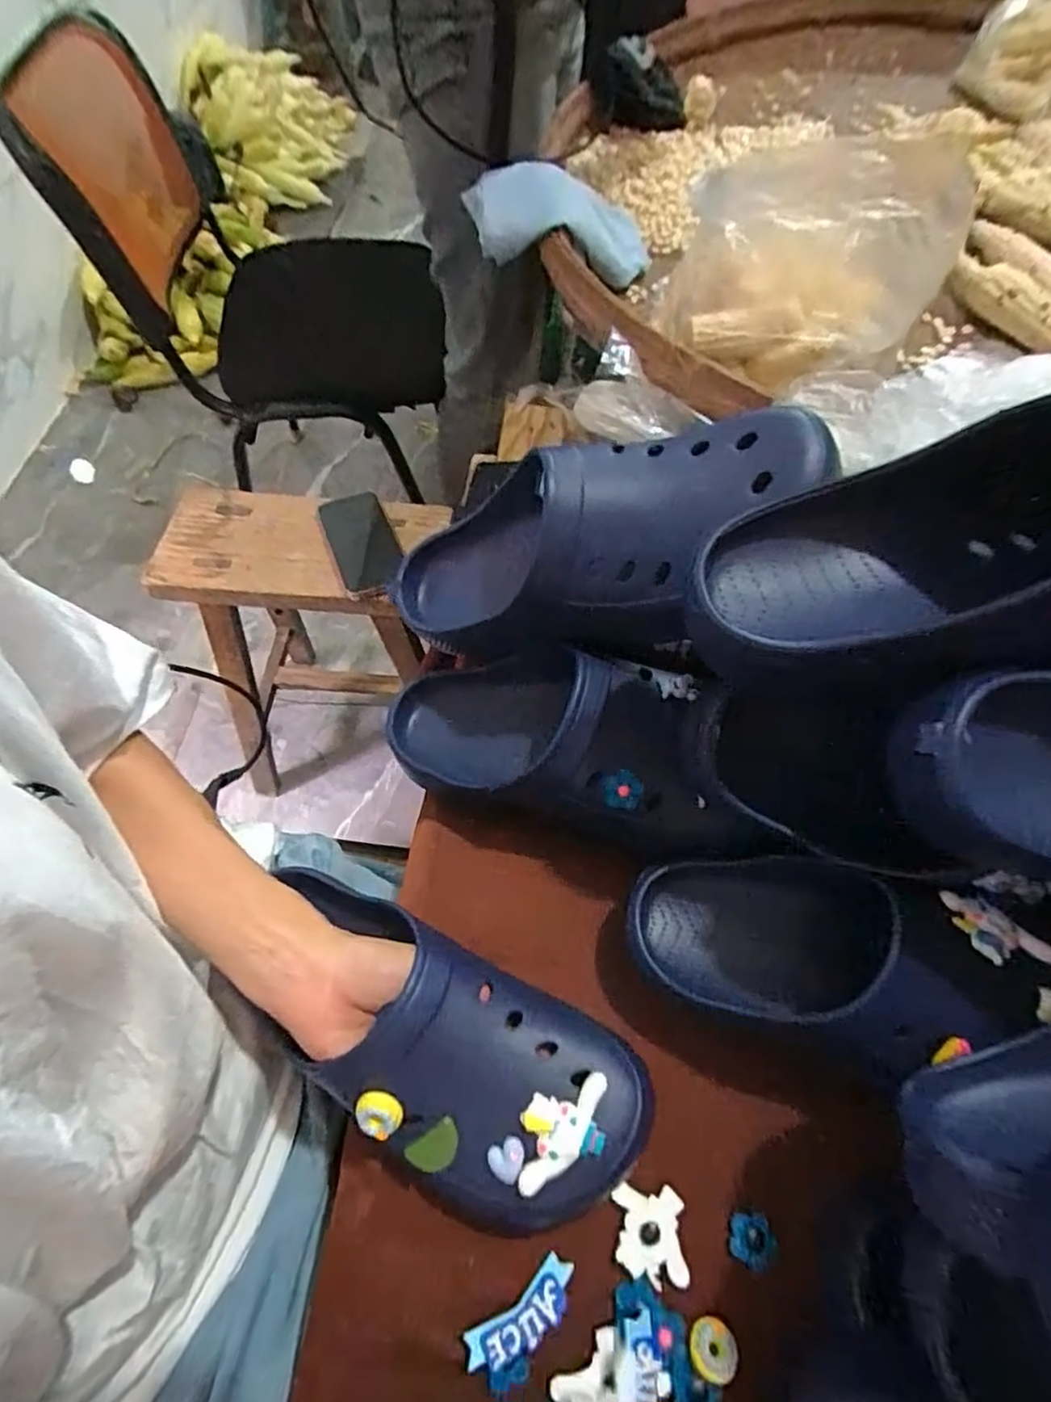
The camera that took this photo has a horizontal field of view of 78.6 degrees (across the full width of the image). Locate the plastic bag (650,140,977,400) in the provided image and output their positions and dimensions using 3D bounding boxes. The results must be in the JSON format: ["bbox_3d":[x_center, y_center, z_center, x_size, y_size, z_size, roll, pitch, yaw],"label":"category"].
[{"bbox_3d":[0.236,-0.391,0.563,0.240,0.151,0.138,23,63,12],"label":"plastic bag"}]

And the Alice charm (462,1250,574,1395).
[{"bbox_3d":[0.001,0.320,0.328,0.059,0.015,0.030,-33,66,-17],"label":"Alice charm"}]

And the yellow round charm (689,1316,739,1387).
[{"bbox_3d":[0.097,0.333,0.330,0.024,0.005,0.024,8,39,-6],"label":"yellow round charm"}]

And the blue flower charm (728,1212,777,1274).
[{"bbox_3d":[0.124,0.294,0.351,0.024,0.004,0.024,0,60,0],"label":"blue flower charm"}]

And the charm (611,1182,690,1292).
[{"bbox_3d":[0.068,0.292,0.351,0.037,0.004,0.043,0,60,0],"label":"charm"}]

